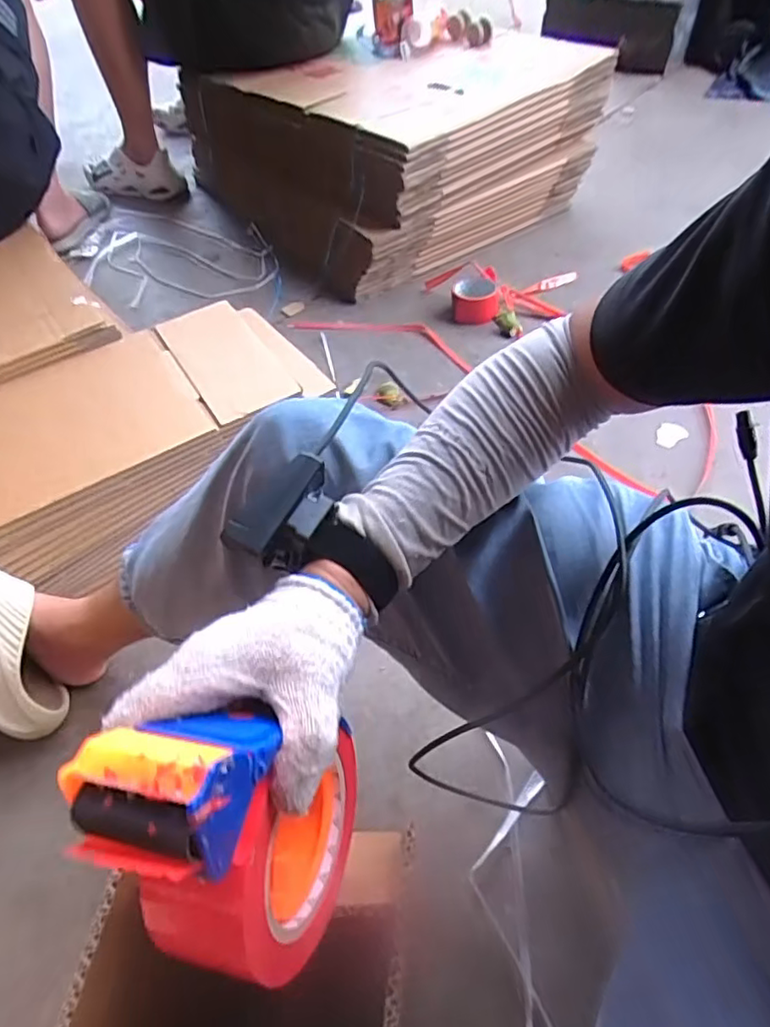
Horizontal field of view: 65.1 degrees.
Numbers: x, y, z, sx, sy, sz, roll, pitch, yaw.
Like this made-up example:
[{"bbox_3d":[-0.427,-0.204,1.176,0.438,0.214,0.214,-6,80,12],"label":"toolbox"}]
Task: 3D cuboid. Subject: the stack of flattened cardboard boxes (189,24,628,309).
[{"bbox_3d":[0.002,-0.804,1.294,0.696,0.245,0.599,-30,56,-19],"label":"stack of flattened cardboard boxes"}]

